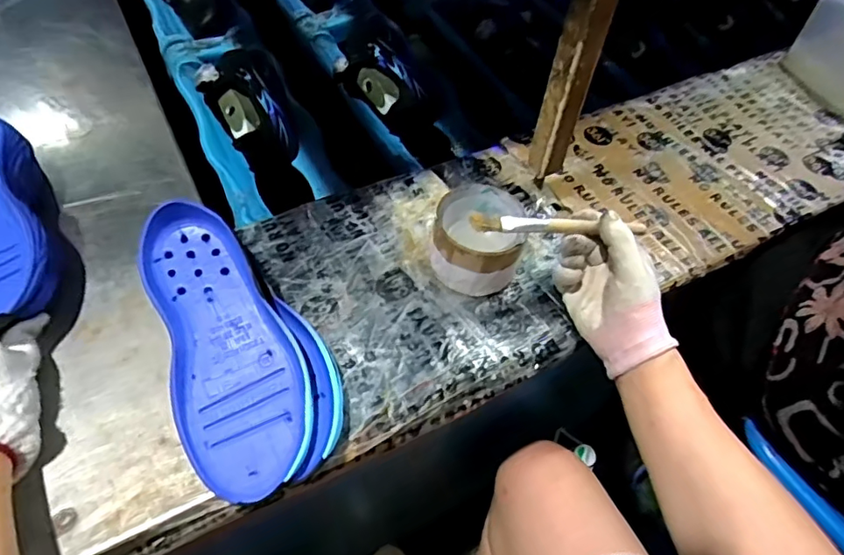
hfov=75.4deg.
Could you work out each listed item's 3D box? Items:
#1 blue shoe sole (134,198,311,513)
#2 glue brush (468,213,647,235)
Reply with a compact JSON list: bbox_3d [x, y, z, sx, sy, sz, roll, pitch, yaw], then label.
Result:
[{"bbox_3d":[-0.139,0.042,0.384,0.088,0.045,0.216,-21,58,-19],"label":"blue shoe sole"},{"bbox_3d":[0.106,-0.041,0.420,0.137,0.012,0.012,0,53,-10],"label":"glue brush"}]

